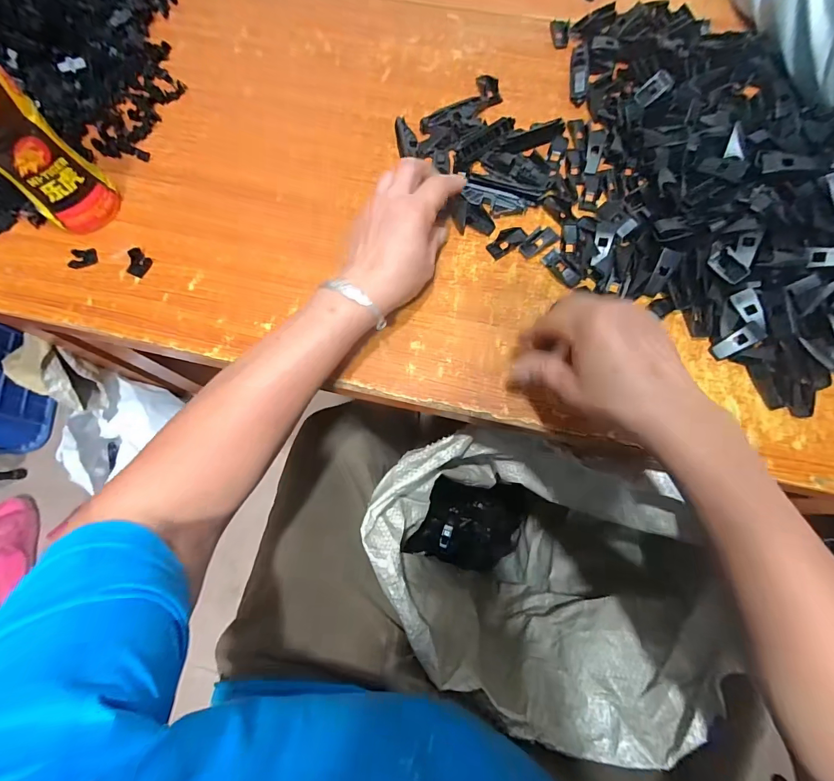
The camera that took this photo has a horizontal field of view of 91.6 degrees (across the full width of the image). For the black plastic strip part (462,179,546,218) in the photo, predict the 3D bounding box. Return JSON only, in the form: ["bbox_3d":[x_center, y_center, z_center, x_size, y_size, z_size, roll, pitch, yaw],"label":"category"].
[{"bbox_3d":[0.086,-0.192,0.408,0.076,0.015,0.031,9,75,-1],"label":"black plastic strip part"}]

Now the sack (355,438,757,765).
[{"bbox_3d":[0.115,0.240,0.613,0.340,0.471,0.256,25,77,8],"label":"sack"}]

